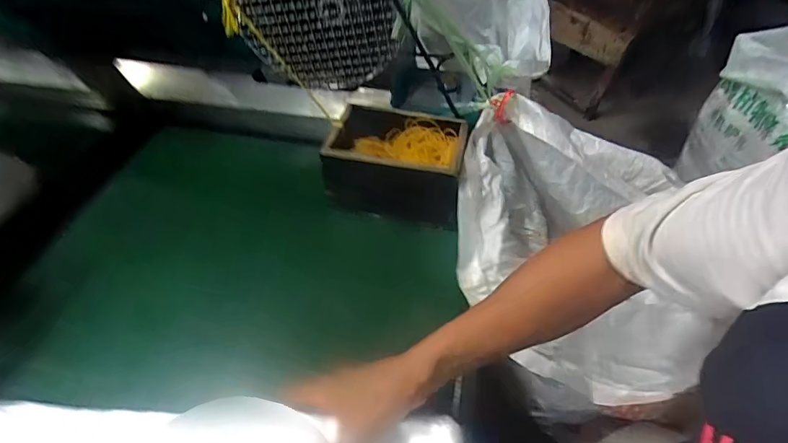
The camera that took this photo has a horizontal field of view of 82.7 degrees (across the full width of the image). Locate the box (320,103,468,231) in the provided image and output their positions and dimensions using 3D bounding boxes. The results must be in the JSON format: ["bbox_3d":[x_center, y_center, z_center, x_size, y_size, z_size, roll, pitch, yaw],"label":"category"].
[{"bbox_3d":[0.006,-0.077,0.617,0.175,0.098,0.123,9,46,10],"label":"box"}]

